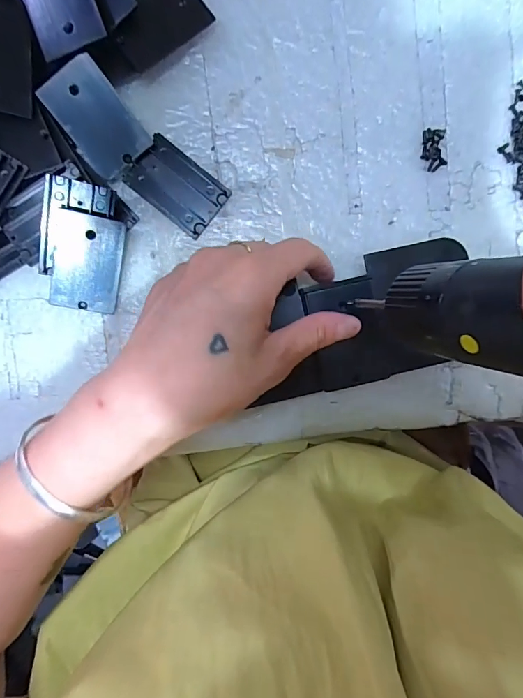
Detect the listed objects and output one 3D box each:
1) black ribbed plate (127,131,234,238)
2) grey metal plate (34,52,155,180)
[{"bbox_3d":[-0.050,-0.096,0.247,0.053,0.005,0.035,39,92,-3],"label":"black ribbed plate"},{"bbox_3d":[-0.092,-0.128,0.232,0.037,0.004,0.054,-36,113,5],"label":"grey metal plate"}]

